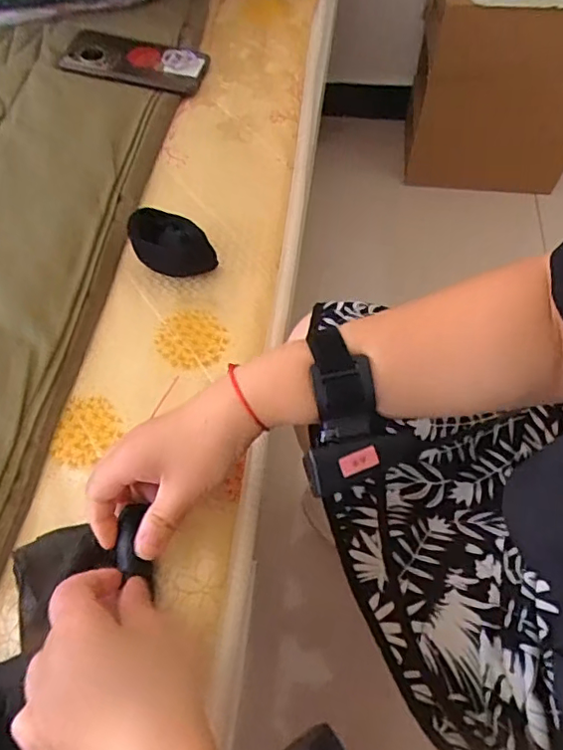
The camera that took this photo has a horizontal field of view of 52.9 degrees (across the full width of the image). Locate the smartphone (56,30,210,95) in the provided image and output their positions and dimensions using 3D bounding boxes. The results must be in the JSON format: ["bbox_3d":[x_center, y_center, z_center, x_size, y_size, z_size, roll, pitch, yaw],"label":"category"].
[{"bbox_3d":[-0.174,-0.370,0.666,0.166,0.015,0.073,11,60,2],"label":"smartphone"}]

